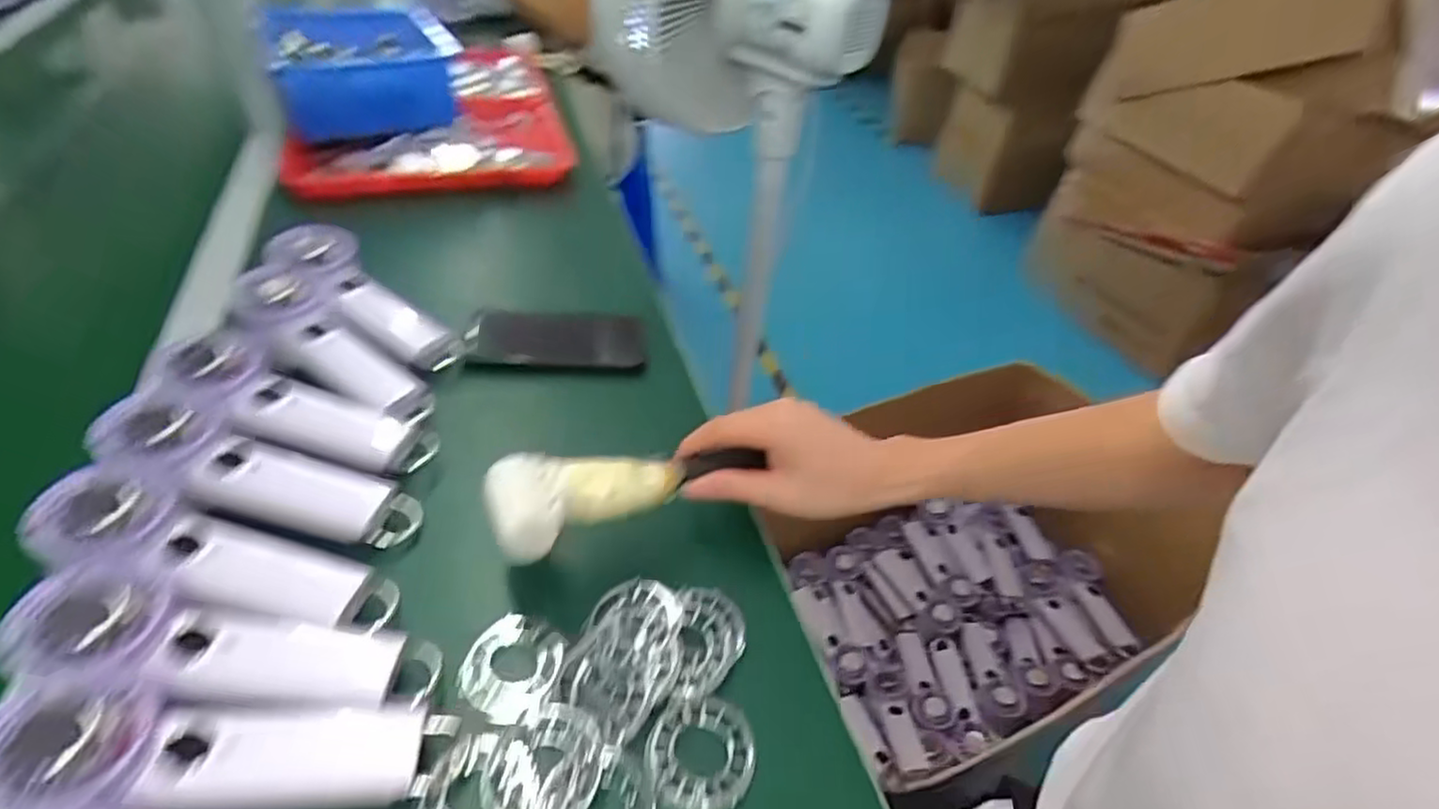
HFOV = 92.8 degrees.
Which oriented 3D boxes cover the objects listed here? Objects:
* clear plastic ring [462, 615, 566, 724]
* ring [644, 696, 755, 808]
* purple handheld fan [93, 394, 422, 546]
[{"bbox_3d":[-0.119,0.151,0.396,0.053,0.007,0.062,15,43,10],"label":"clear plastic ring"},{"bbox_3d":[-0.010,0.189,0.370,0.057,0.012,0.058,3,42,-3],"label":"ring"},{"bbox_3d":[-0.297,0.045,0.449,0.196,0.029,0.054,23,42,-9],"label":"purple handheld fan"}]

